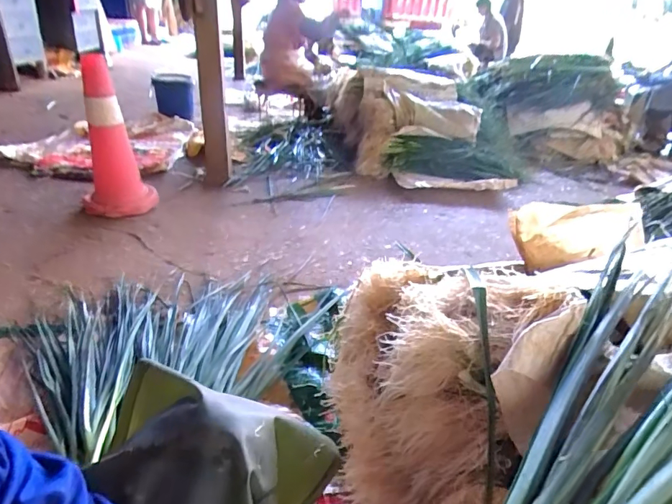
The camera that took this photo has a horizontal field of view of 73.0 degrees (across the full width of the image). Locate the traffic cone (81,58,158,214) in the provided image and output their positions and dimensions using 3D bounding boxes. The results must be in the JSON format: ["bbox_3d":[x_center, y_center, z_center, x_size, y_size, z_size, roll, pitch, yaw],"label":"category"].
[{"bbox_3d":[-0.831,-0.413,1.669,0.235,0.525,0.234,-12,33,-26],"label":"traffic cone"}]

